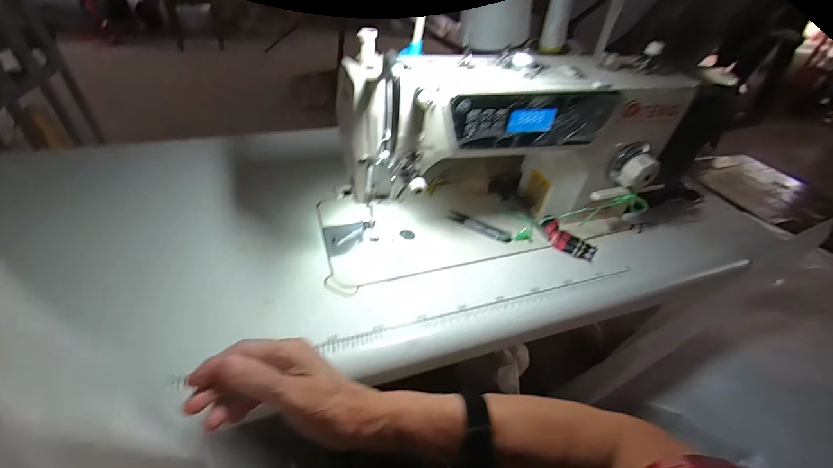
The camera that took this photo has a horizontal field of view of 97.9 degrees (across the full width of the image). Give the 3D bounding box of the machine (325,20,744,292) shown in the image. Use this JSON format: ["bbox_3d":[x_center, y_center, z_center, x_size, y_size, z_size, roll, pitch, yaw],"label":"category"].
[{"bbox_3d":[0.136,-0.109,0.481,0.492,0.220,0.187,-9,44,-16],"label":"machine"}]

